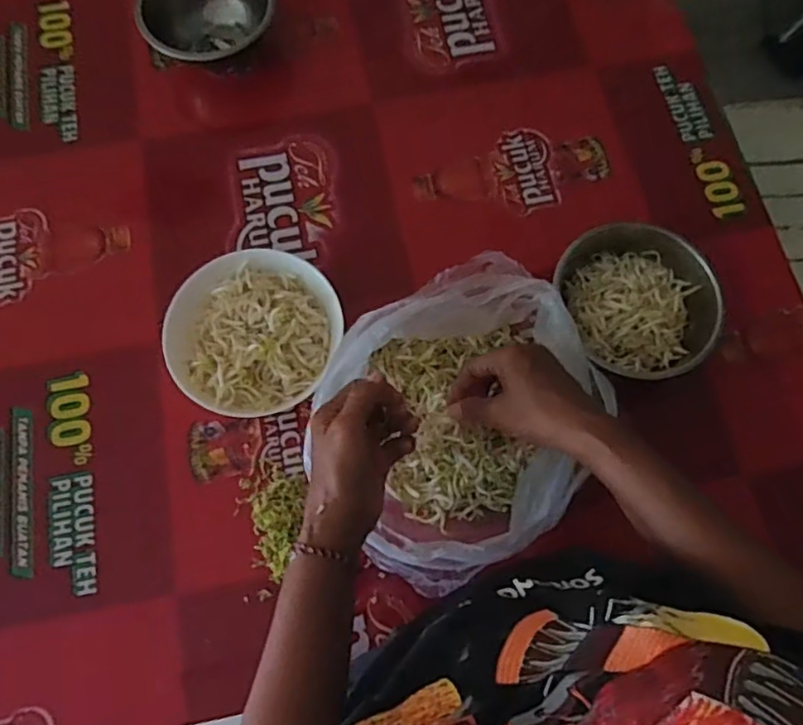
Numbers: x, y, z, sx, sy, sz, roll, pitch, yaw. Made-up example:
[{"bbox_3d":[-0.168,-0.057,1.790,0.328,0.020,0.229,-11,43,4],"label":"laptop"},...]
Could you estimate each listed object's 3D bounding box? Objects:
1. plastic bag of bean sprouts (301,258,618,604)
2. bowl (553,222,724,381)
[{"bbox_3d":[0.048,0.042,0.473,0.211,0.097,0.187,-32,74,-11],"label":"plastic bag of bean sprouts"},{"bbox_3d":[0.200,-0.050,0.526,0.119,0.059,0.137,-25,73,-7],"label":"bowl"}]

